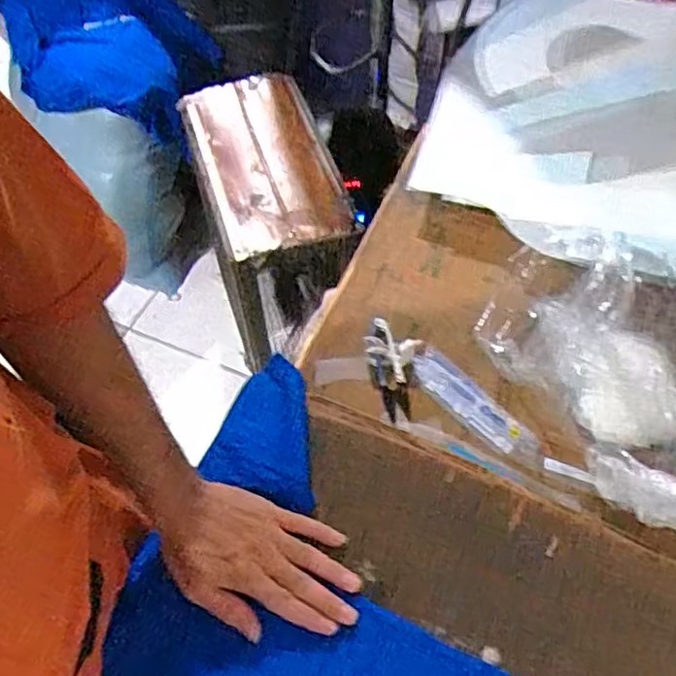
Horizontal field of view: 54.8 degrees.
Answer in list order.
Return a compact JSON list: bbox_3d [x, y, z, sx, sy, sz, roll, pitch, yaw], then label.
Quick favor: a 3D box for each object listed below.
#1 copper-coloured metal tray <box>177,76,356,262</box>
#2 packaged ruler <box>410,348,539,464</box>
[{"bbox_3d":[-0.140,-0.337,1.231,0.249,0.047,0.468,-16,59,-11],"label":"copper-coloured metal tray"},{"bbox_3d":[0.147,0.069,0.699,0.160,0.009,0.048,35,63,22],"label":"packaged ruler"}]

